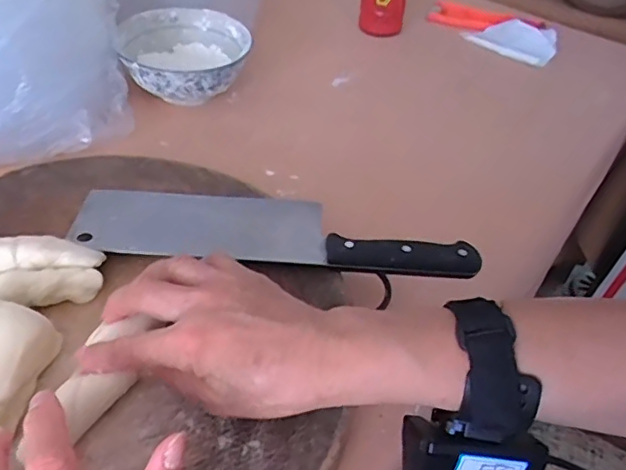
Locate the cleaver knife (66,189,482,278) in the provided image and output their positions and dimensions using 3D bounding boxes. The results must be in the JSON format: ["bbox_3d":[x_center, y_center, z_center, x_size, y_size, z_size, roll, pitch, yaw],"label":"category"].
[{"bbox_3d":[-0.027,-0.008,0.425,0.285,0.013,0.082,4,43,-2],"label":"cleaver knife"}]

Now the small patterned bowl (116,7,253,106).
[{"bbox_3d":[-0.139,-0.195,0.623,0.135,0.054,0.136,3,43,-3],"label":"small patterned bowl"}]

